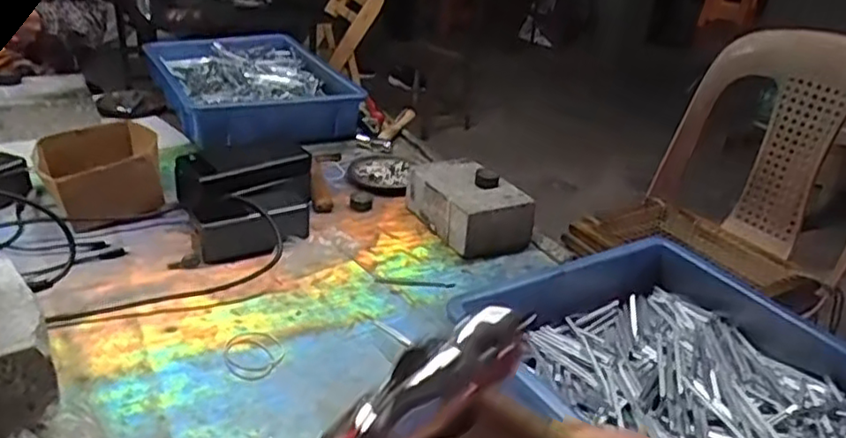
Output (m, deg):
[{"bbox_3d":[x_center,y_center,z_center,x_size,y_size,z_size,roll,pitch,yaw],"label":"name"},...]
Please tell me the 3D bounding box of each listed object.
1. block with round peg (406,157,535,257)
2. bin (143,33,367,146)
[{"bbox_3d":[0.058,-0.021,0.870,0.099,0.075,0.154,-11,32,-29],"label":"block with round peg"},{"bbox_3d":[-0.310,-0.239,1.208,0.298,0.086,0.443,-8,30,-24],"label":"bin"}]

